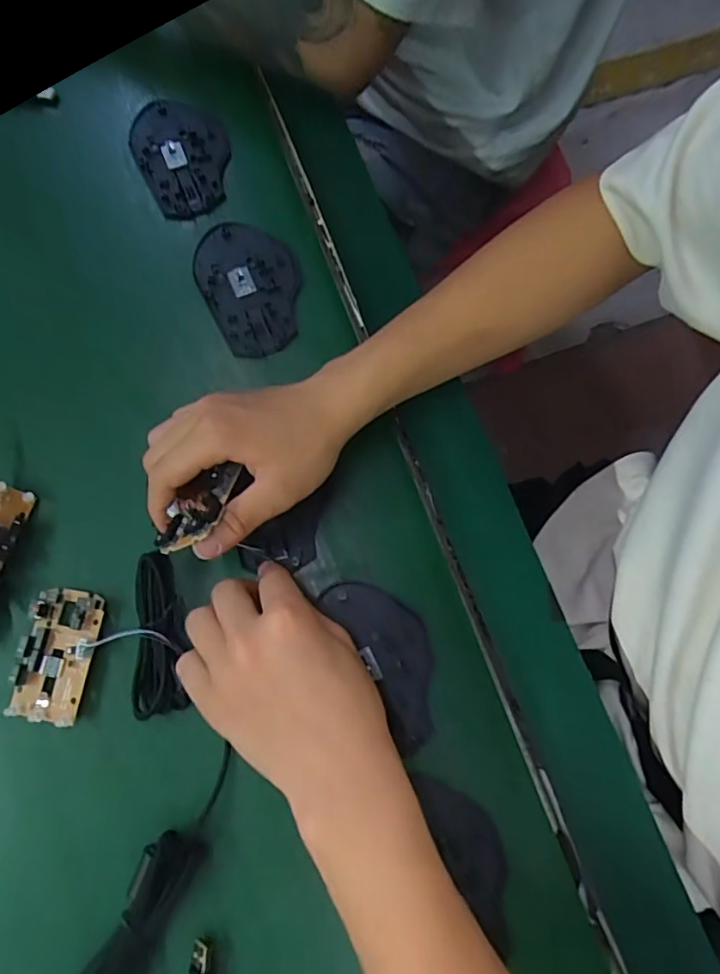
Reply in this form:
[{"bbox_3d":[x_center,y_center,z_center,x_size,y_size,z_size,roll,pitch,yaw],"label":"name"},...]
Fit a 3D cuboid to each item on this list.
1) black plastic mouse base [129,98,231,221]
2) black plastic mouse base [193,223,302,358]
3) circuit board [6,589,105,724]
[{"bbox_3d":[-0.144,-0.272,0.452,0.074,0.009,0.119,-26,78,-7],"label":"black plastic mouse base"},{"bbox_3d":[-0.082,-0.154,0.416,0.073,0.009,0.111,-25,78,-7],"label":"black plastic mouse base"},{"bbox_3d":[-0.191,0.105,0.350,0.045,0.017,0.079,11,76,1],"label":"circuit board"}]

